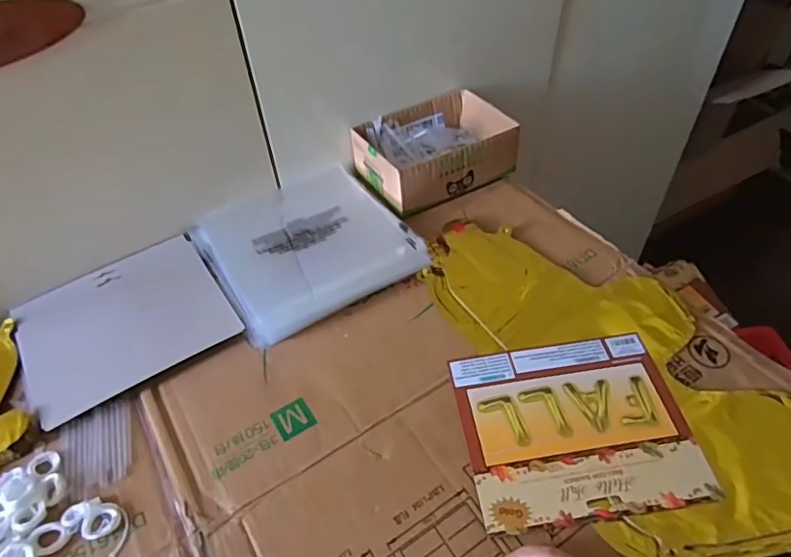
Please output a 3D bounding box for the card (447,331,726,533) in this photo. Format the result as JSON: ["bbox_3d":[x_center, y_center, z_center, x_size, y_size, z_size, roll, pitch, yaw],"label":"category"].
[{"bbox_3d":[0.155,0.126,0.475,0.189,0.008,0.158,-8,48,-4],"label":"card"}]

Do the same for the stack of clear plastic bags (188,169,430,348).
[{"bbox_3d":[-0.105,-0.043,0.638,0.215,0.016,0.216,-26,52,-19],"label":"stack of clear plastic bags"}]

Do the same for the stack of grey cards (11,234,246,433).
[{"bbox_3d":[-0.285,0.043,0.570,0.195,0.011,0.172,-29,53,-21],"label":"stack of grey cards"}]

